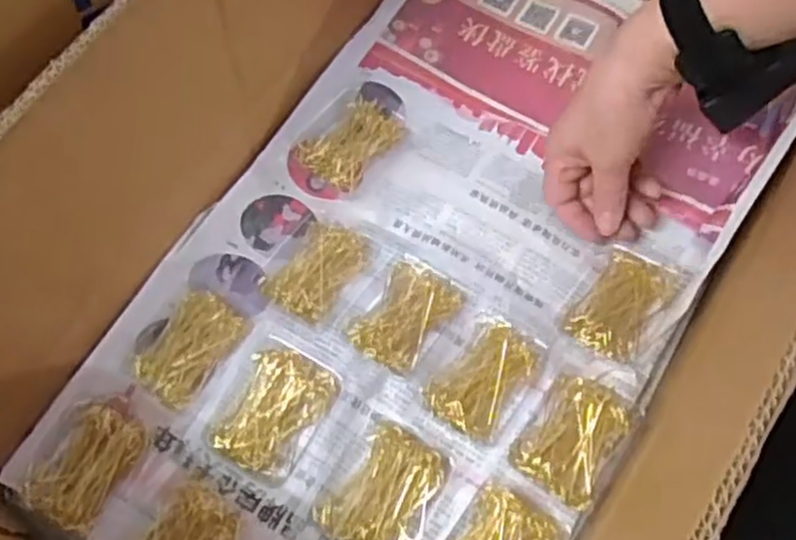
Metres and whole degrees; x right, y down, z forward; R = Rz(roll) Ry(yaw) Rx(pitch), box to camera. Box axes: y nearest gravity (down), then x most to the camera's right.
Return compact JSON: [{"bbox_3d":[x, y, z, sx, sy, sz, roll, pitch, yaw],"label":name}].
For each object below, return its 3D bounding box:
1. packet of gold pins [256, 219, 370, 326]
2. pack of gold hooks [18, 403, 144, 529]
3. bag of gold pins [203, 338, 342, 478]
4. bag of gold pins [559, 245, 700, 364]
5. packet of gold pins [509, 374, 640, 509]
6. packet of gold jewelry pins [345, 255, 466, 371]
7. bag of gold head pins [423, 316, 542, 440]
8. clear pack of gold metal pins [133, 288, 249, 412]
[{"bbox_3d":[-0.056,-0.003,0.493,0.049,0.012,0.069,34,69,14],"label":"packet of gold pins"},{"bbox_3d":[-0.188,0.112,0.443,0.054,0.015,0.072,23,67,9],"label":"pack of gold hooks"},{"bbox_3d":[-0.074,0.084,0.451,0.056,0.021,0.078,26,68,11],"label":"bag of gold pins"},{"bbox_3d":[0.149,0.020,0.483,0.060,0.022,0.086,35,70,14],"label":"bag of gold pins"},{"bbox_3d":[0.105,0.100,0.442,0.054,0.028,0.067,33,69,13],"label":"packet of gold pins"},{"bbox_3d":[0.005,0.029,0.475,0.049,0.022,0.072,30,68,12],"label":"packet of gold jewelry pins"},{"bbox_3d":[0.053,0.067,0.461,0.046,0.023,0.071,34,69,14],"label":"bag of gold head pins"},{"bbox_3d":[-0.133,0.048,0.473,0.054,0.014,0.072,37,70,15],"label":"clear pack of gold metal pins"}]

